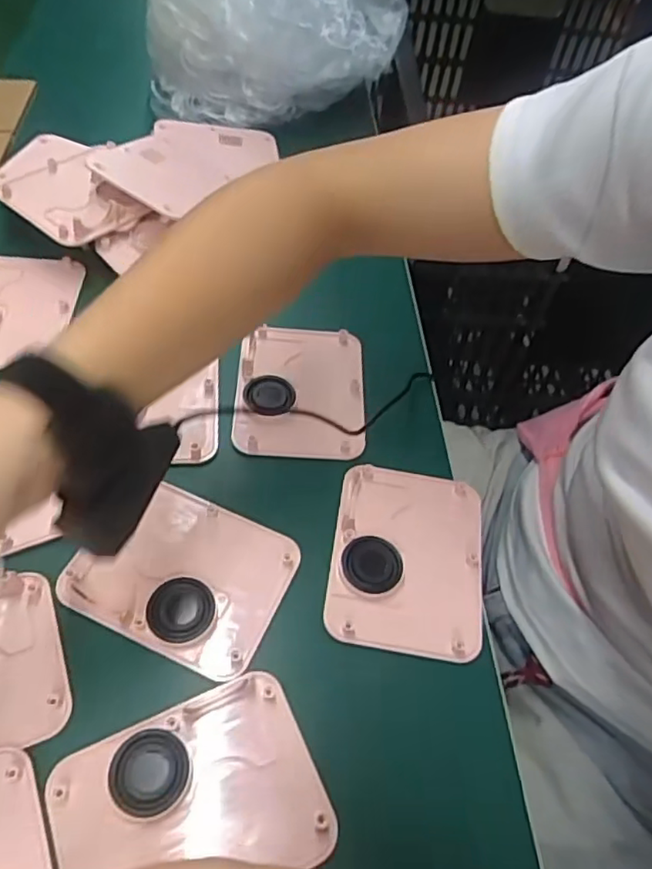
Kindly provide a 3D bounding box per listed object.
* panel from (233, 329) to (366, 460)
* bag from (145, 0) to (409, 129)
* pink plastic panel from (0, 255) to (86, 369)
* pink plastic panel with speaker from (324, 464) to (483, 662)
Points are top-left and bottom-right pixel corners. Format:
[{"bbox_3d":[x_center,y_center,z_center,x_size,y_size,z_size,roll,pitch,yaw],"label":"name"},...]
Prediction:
[{"bbox_3d":[-0.018,-0.039,0.470,0.097,0.010,0.125,3,53,-3],"label":"panel"},{"bbox_3d":[-0.048,-0.459,0.655,0.235,0.187,0.217,26,56,14],"label":"bag"},{"bbox_3d":[-0.255,-0.103,0.493,0.097,0.016,0.120,-1,54,-6],"label":"pink plastic panel"},{"bbox_3d":[0.054,0.078,0.397,0.095,0.007,0.125,10,54,0],"label":"pink plastic panel with speaker"}]

